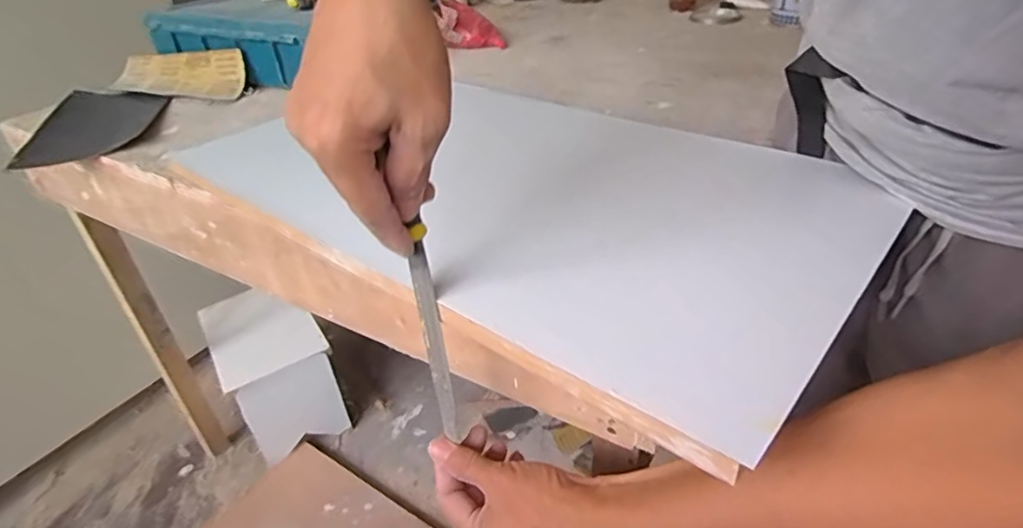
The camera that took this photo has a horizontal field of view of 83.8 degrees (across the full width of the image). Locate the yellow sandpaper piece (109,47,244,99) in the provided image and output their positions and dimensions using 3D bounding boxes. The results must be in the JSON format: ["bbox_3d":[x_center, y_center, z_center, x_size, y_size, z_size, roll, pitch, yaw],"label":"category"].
[{"bbox_3d":[-0.550,-0.312,0.934,0.279,0.033,0.081,9,78,20],"label":"yellow sandpaper piece"}]

